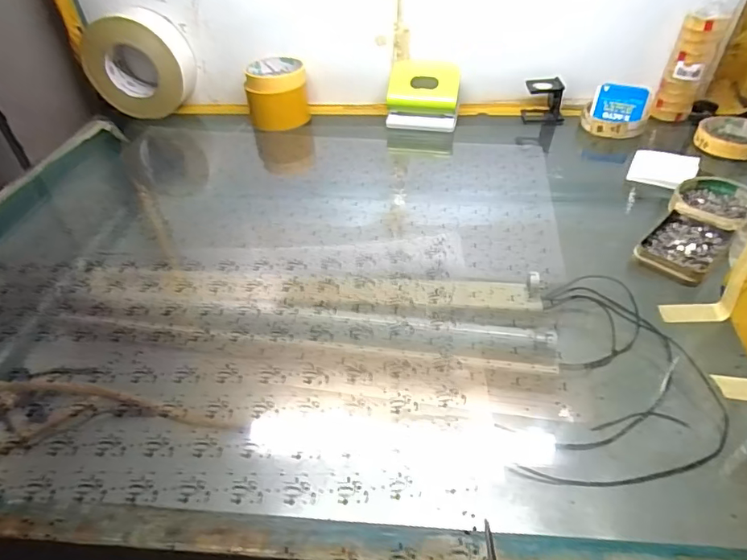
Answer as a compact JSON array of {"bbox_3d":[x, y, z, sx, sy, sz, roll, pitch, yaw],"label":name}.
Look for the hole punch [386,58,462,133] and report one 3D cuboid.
[{"bbox_3d":[0.072,-0.265,0.673,0.099,0.070,0.069,6,44,9],"label":"hole punch"}]

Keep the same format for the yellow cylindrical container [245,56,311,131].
[{"bbox_3d":[-0.138,-0.273,0.689,0.081,0.071,0.078,-4,43,-3],"label":"yellow cylindrical container"}]

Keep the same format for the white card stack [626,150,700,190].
[{"bbox_3d":[0.344,-0.132,0.561,0.069,0.010,0.072,21,48,23],"label":"white card stack"}]

